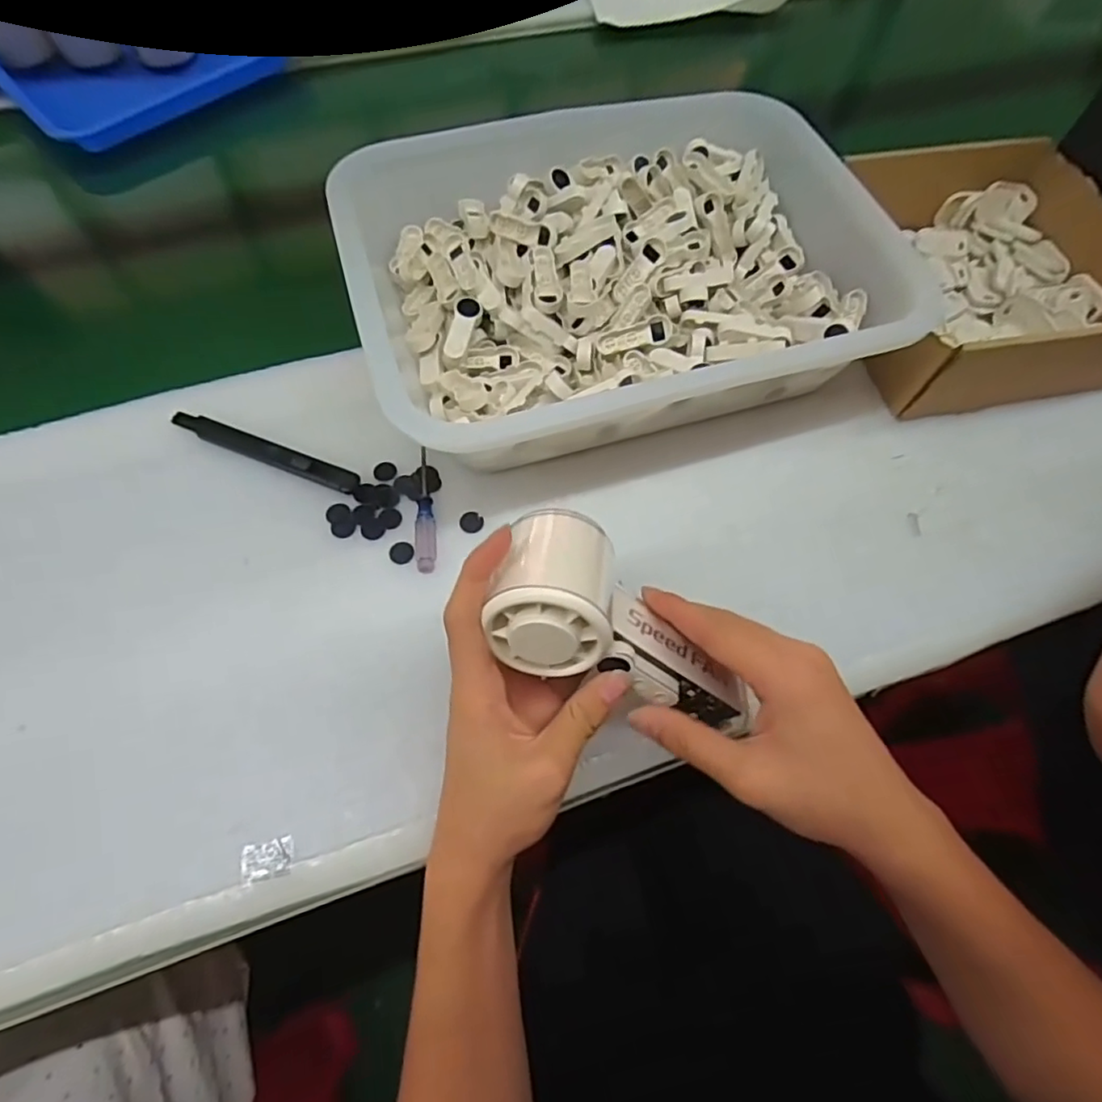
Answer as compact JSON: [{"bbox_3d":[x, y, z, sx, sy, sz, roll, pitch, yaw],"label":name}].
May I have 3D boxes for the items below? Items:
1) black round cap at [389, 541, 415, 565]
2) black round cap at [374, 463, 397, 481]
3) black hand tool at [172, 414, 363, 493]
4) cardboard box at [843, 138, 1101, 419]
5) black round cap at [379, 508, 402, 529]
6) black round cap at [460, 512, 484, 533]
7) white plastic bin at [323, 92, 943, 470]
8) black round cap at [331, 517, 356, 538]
[{"bbox_3d":[-0.093,0.001,0.377,0.015,0.004,0.015,1,66,-2],"label":"black round cap"},{"bbox_3d":[-0.110,-0.053,0.405,0.015,0.004,0.015,1,66,-2],"label":"black round cap"},{"bbox_3d":[-0.190,-0.066,0.401,0.136,0.010,0.015,21,65,8],"label":"black hand tool"},{"bbox_3d":[0.321,-0.209,0.458,0.190,0.068,0.198,-9,65,-7],"label":"cardboard box"},{"bbox_3d":[-0.102,-0.022,0.389,0.013,0.004,0.015,-30,71,-15],"label":"black round cap"},{"bbox_3d":[-0.051,-0.019,0.390,0.015,0.004,0.015,1,66,-2],"label":"black round cap"},{"bbox_3d":[0.036,-0.210,0.438,0.344,0.083,0.282,-16,66,-10],"label":"white plastic bin"},{"bbox_3d":[-0.132,-0.015,0.385,0.015,0.004,0.013,30,68,10],"label":"black round cap"}]

